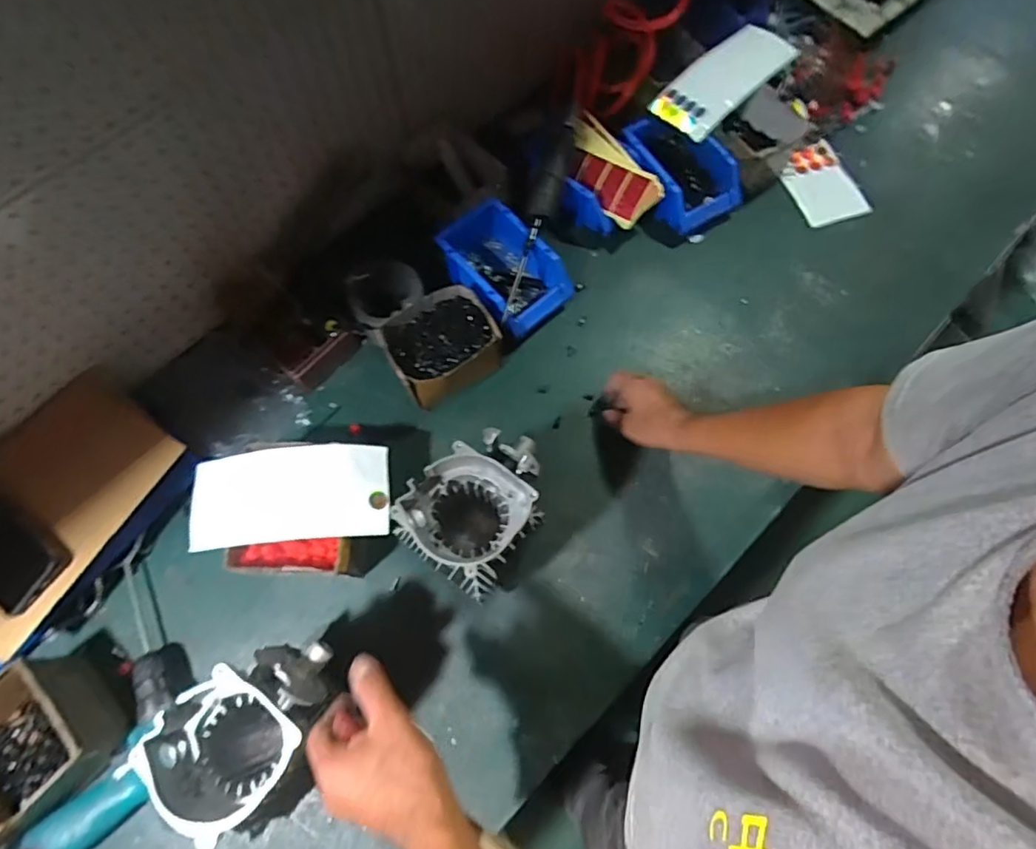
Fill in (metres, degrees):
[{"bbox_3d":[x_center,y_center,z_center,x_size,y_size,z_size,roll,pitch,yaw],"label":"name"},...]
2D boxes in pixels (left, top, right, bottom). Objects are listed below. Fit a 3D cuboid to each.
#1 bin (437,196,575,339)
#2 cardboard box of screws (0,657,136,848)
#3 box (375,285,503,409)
[{"bbox_3d":[-0.027,-0.228,0.846,0.138,0.073,0.196,-40,74,-13],"label":"bin"},{"bbox_3d":[-0.537,0.355,0.616,0.156,0.096,0.147,-41,74,-14],"label":"cardboard box of screws"},{"bbox_3d":[-0.106,-0.104,0.785,0.154,0.079,0.130,-31,72,-11],"label":"box"}]

